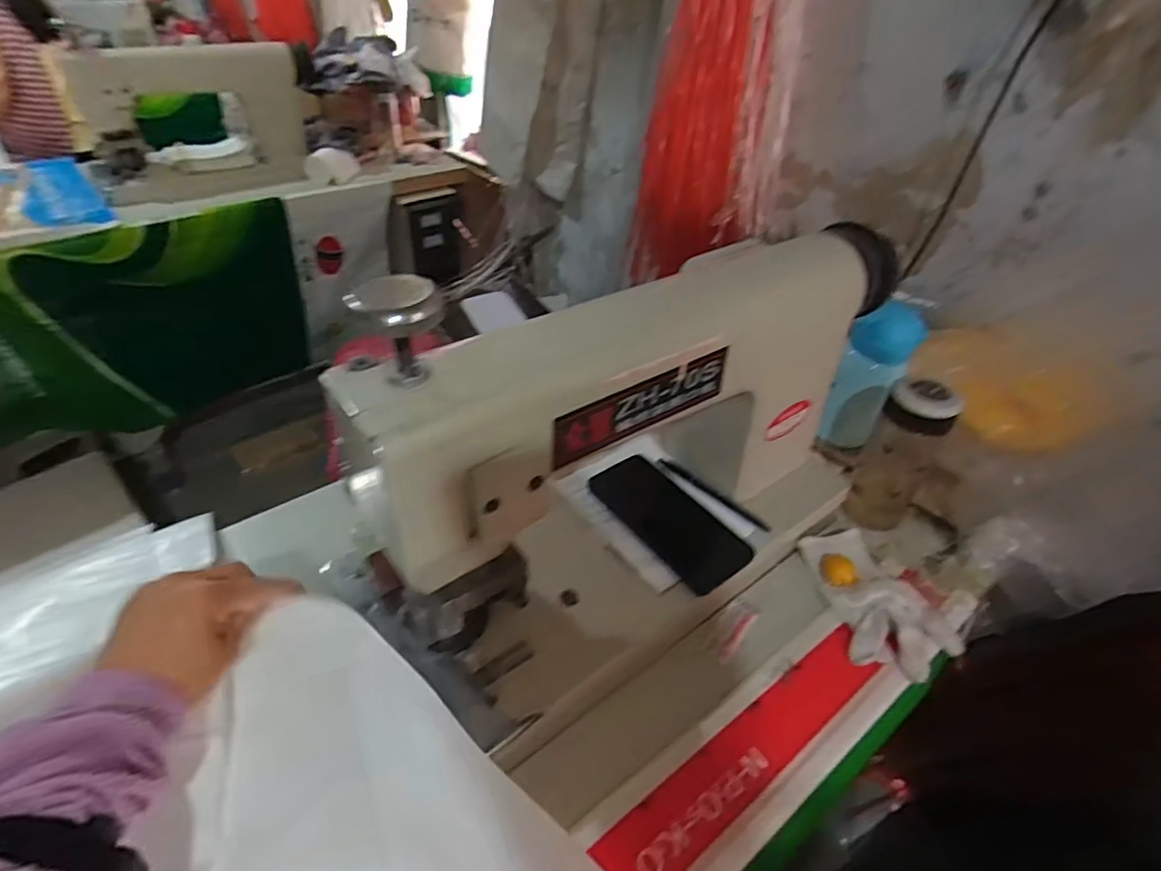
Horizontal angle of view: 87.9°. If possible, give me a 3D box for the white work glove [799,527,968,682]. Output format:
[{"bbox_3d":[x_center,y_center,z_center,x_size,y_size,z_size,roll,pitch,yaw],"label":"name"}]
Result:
[{"bbox_3d":[0.276,0.160,0.581,0.097,0.031,0.151,-21,45,-25],"label":"white work glove"}]

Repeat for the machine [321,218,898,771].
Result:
[{"bbox_3d":[0.062,0.020,0.526,0.463,0.310,0.193,-28,49,-31],"label":"machine"}]

